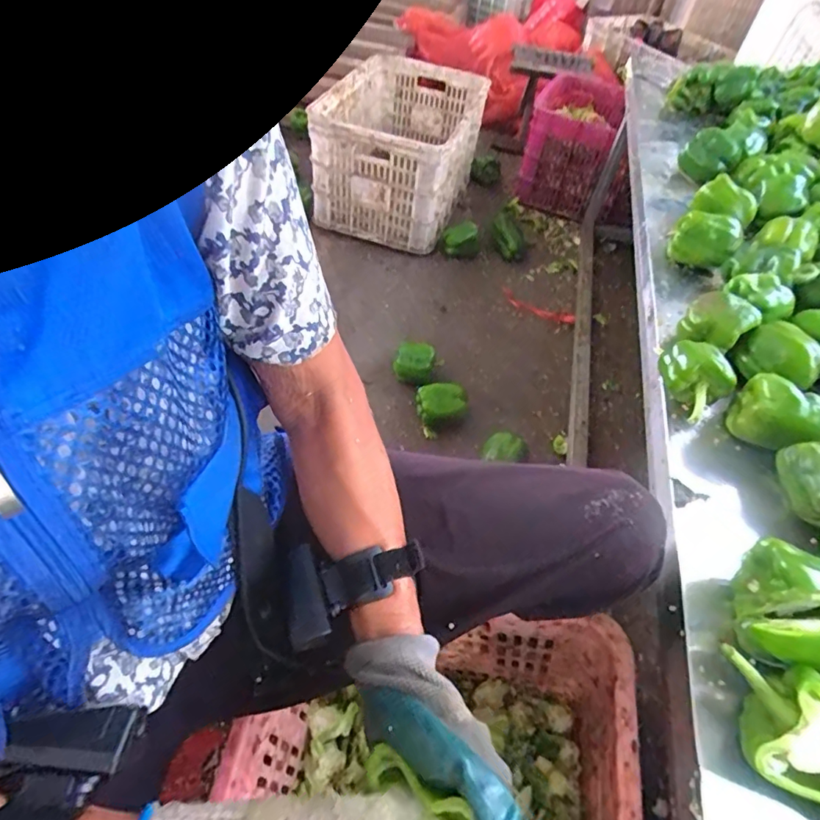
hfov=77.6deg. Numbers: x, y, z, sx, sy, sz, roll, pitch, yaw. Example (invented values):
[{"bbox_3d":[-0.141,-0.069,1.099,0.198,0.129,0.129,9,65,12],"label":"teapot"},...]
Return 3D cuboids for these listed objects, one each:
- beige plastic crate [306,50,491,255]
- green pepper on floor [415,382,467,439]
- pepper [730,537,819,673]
[{"bbox_3d":[-0.018,-0.643,1.283,0.350,0.274,0.415,18,51,9],"label":"beige plastic crate"},{"bbox_3d":[0.059,-0.006,0.973,0.092,0.086,0.080,-13,54,-16],"label":"green pepper on floor"},{"bbox_3d":[0.296,0.159,0.393,0.073,0.073,0.091,27,53,16],"label":"pepper"}]

